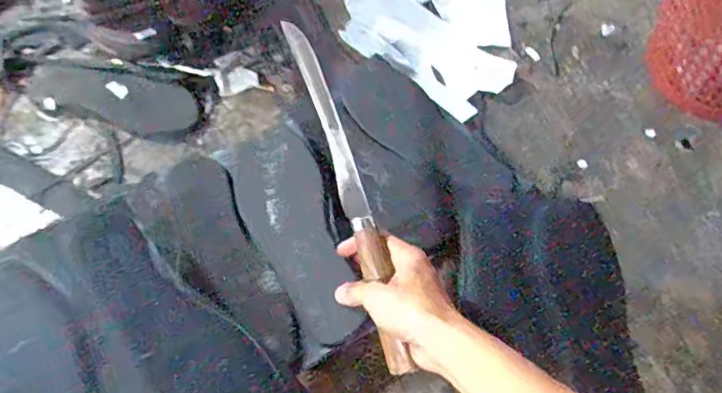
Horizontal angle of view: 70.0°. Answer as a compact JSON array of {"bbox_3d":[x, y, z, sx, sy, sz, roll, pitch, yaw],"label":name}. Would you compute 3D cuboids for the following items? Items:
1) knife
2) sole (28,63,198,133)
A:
[{"bbox_3d":[-0.011,-0.007,0.475,0.025,0.025,0.335,-16,80,-9],"label":"knife"},{"bbox_3d":[-0.335,-0.134,0.685,0.238,0.015,0.078,13,60,8],"label":"sole"}]

